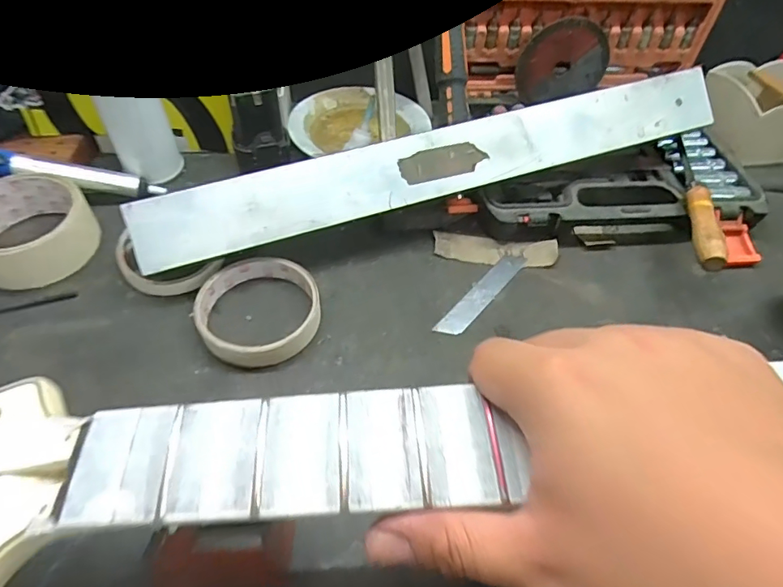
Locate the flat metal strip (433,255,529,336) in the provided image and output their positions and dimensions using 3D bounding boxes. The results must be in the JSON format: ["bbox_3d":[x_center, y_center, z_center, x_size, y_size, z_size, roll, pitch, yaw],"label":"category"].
[{"bbox_3d":[0.070,-0.001,0.381,0.019,0.004,0.103,34,57,21],"label":"flat metal strip"}]

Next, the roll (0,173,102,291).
[{"bbox_3d":[-0.274,-0.049,0.373,0.085,0.037,0.086,2,51,-2],"label":"roll"}]

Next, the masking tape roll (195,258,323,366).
[{"bbox_3d":[-0.094,0.010,0.348,0.082,0.023,0.089,2,51,-2],"label":"masking tape roll"}]

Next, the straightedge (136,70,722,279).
[{"bbox_3d":[0.047,-0.105,0.385,0.470,0.009,0.052,-17,95,-12],"label":"straightedge"}]

